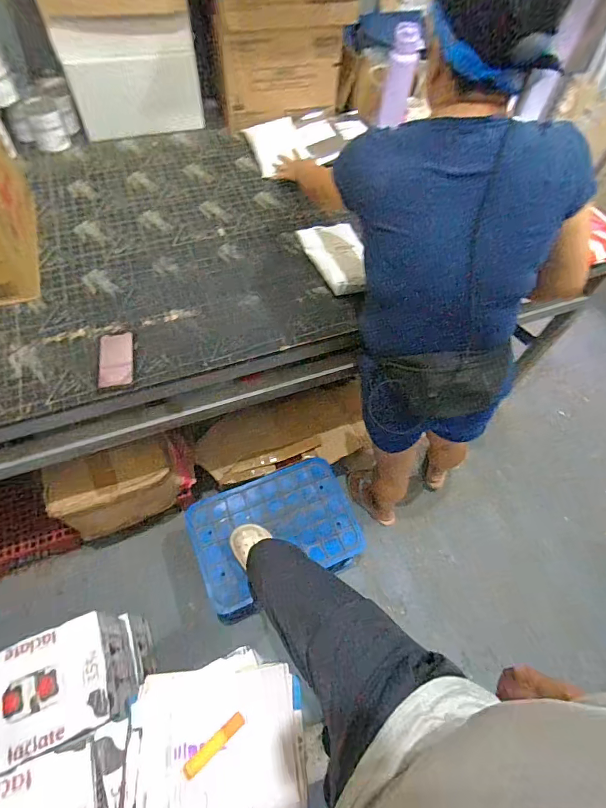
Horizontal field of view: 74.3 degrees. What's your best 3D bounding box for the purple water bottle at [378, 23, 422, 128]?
[{"bbox_3d":[0.302,-1.021,1.239,0.073,0.243,0.088,5,58,-1],"label":"purple water bottle"}]

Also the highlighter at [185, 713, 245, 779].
[{"bbox_3d":[-0.155,0.599,0.703,0.118,0.009,0.022,-35,66,-23],"label":"highlighter"}]

